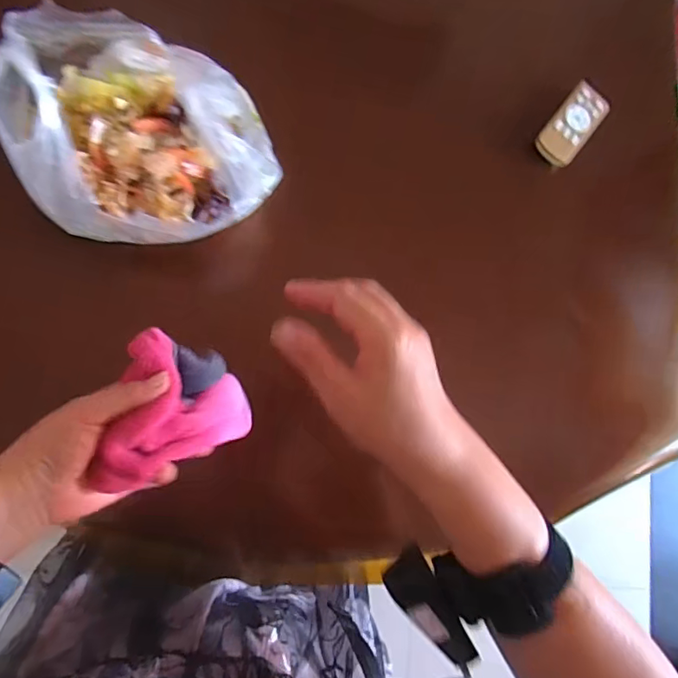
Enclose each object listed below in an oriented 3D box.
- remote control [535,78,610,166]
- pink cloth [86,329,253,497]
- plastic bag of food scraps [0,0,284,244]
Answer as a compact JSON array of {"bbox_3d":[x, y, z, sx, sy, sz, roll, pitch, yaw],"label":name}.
[{"bbox_3d":[0.286,-0.263,0.607,0.049,0.013,0.107,40,84,-4],"label":"remote control"},{"bbox_3d":[-0.116,0.058,0.381,0.091,0.075,0.107,14,86,-7],"label":"pink cloth"},{"bbox_3d":[-0.147,-0.167,0.390,0.187,0.128,0.158,5,87,-7],"label":"plastic bag of food scraps"}]

